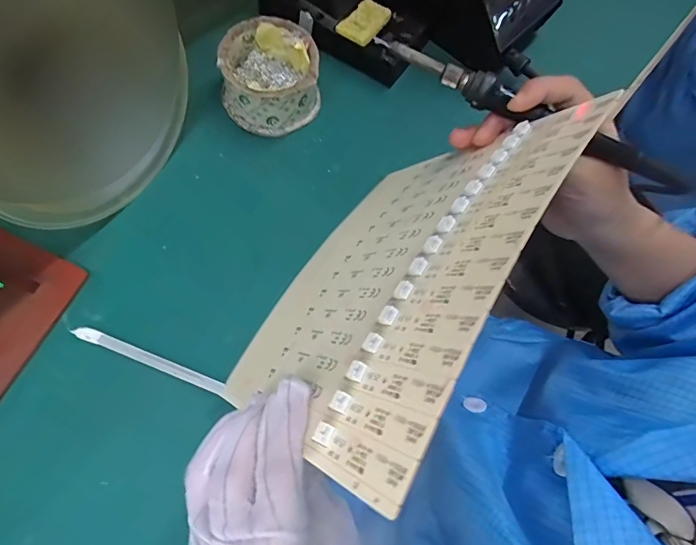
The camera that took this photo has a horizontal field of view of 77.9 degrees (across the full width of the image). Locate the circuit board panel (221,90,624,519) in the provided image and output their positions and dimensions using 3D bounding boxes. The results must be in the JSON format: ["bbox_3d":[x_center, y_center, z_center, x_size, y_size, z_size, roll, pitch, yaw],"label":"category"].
[{"bbox_3d":[0.021,-0.005,0.260,0.009,0.195,0.220,44,67,-23],"label":"circuit board panel"}]

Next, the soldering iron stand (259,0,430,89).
[{"bbox_3d":[-0.003,-0.277,0.423,0.162,0.093,0.081,29,70,9],"label":"soldering iron stand"}]

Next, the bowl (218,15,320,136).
[{"bbox_3d":[-0.072,-0.179,0.397,0.088,0.056,0.082,1,68,-2],"label":"bowl"}]

